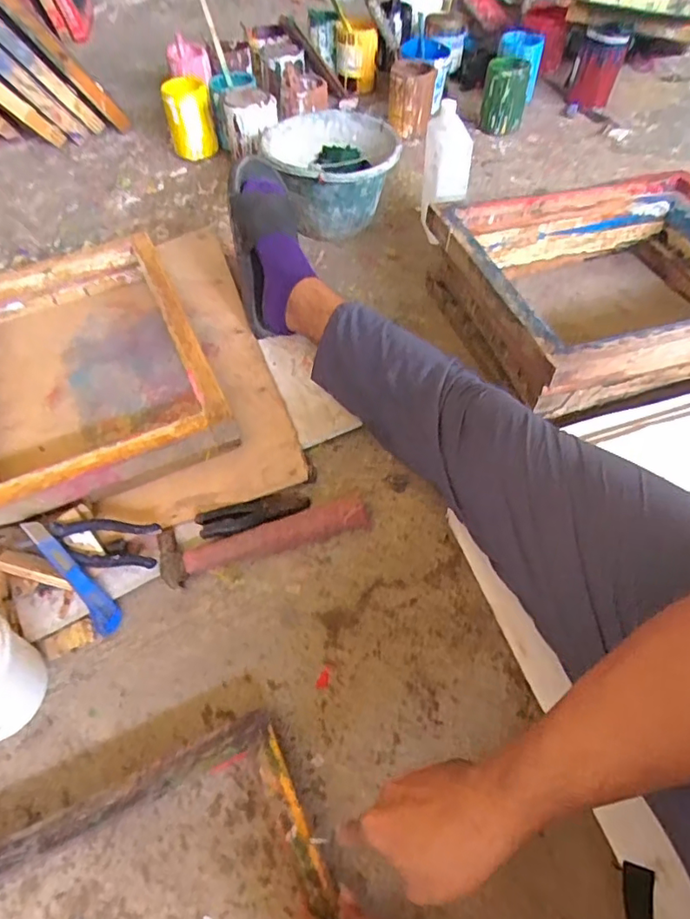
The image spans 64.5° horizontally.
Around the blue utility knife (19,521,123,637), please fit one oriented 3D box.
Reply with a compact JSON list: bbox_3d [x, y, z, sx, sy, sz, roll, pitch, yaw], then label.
[{"bbox_3d":[-0.326,0.140,0.655,0.032,0.008,0.162,-39,97,-23],"label":"blue utility knife"}]

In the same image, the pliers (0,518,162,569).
[{"bbox_3d":[-0.332,0.099,0.669,0.196,0.027,0.057,7,56,-11],"label":"pliers"}]

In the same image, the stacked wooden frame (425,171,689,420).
[{"bbox_3d":[0.429,-0.273,0.882,0.491,0.184,0.392,-14,56,-8],"label":"stacked wooden frame"}]

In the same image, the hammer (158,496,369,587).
[{"bbox_3d":[-0.103,0.092,0.702,0.261,0.028,0.071,-15,57,-9],"label":"hammer"}]

